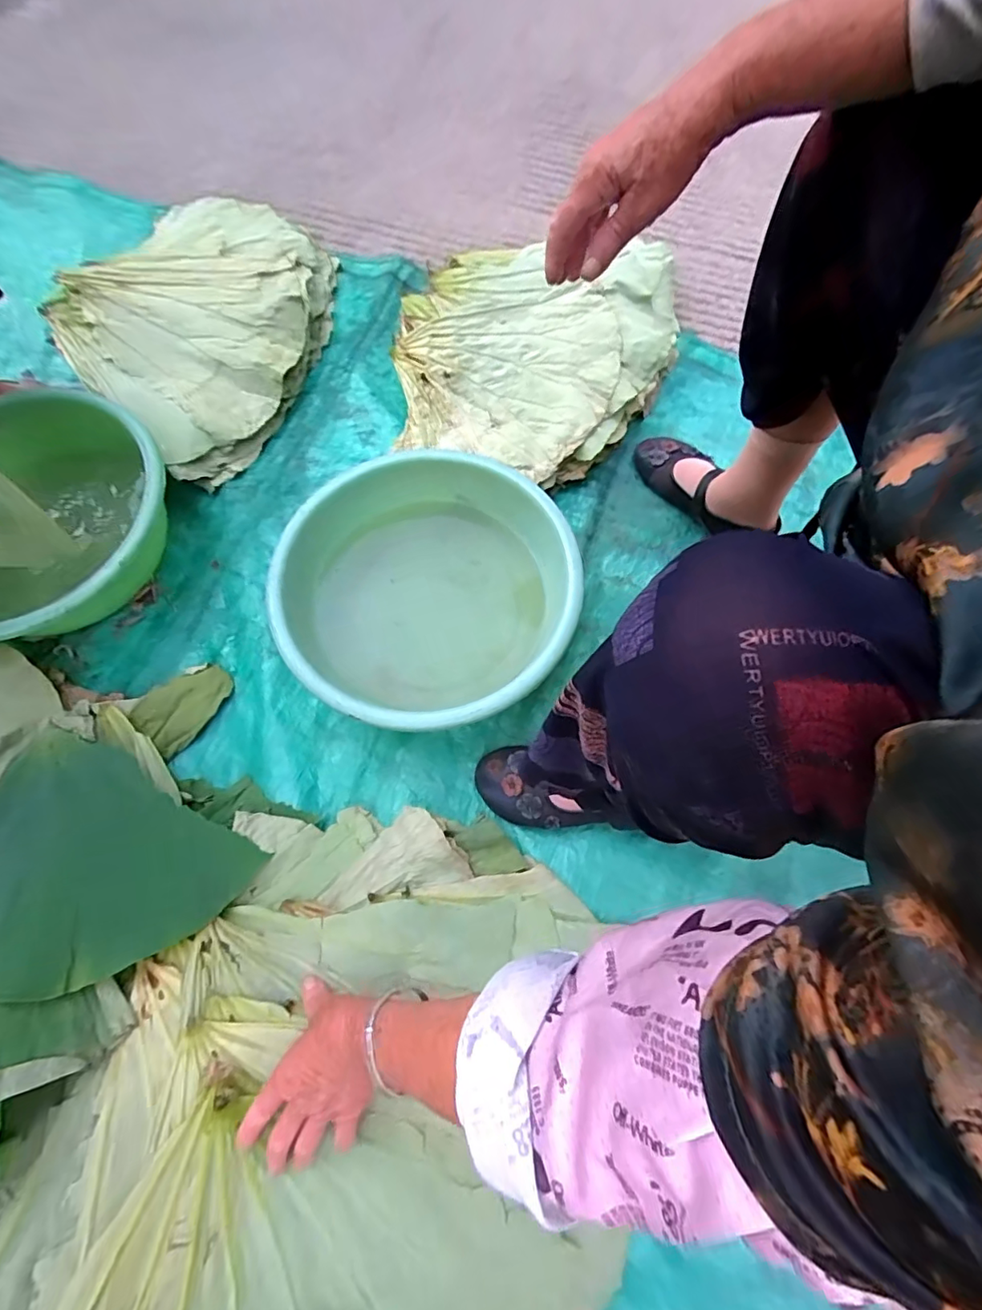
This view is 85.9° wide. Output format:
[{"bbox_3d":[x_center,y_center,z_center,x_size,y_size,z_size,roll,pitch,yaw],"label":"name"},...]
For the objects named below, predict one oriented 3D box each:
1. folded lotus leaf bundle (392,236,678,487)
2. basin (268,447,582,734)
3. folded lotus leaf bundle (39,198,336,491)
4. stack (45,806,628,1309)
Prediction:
[{"bbox_3d":[0.080,-0.482,0.802,0.373,0.077,0.502,21,70,7],"label":"folded lotus leaf bundle"},{"bbox_3d":[-0.073,-0.069,0.624,0.319,0.107,0.321,0,69,-1],"label":"basin"},{"bbox_3d":[-0.443,-0.549,0.819,0.417,0.070,0.517,25,71,8],"label":"folded lotus leaf bundle"},{"bbox_3d":[-0.107,0.377,0.455,0.397,0.091,0.459,0,69,-1],"label":"stack"}]

